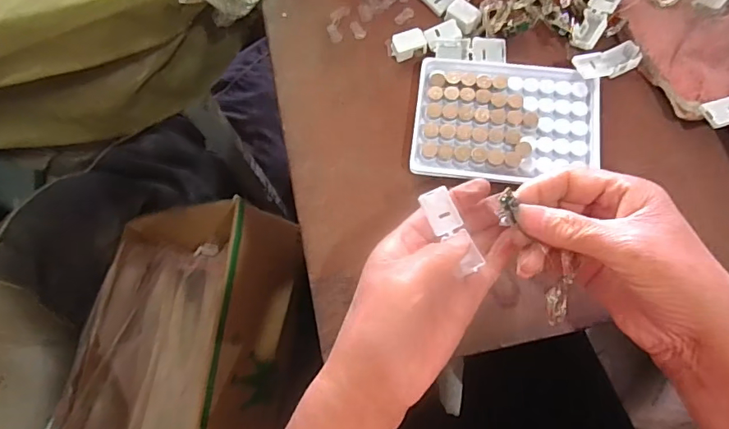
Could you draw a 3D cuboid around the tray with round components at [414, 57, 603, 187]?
[{"bbox_3d":[0.103,-0.069,0.354,0.128,0.015,0.094,6,73,6],"label":"tray with round components"}]

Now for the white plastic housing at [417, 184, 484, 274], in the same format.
[{"bbox_3d":[0.053,0.009,0.297,0.018,0.004,0.055,-27,79,-6],"label":"white plastic housing"}]

